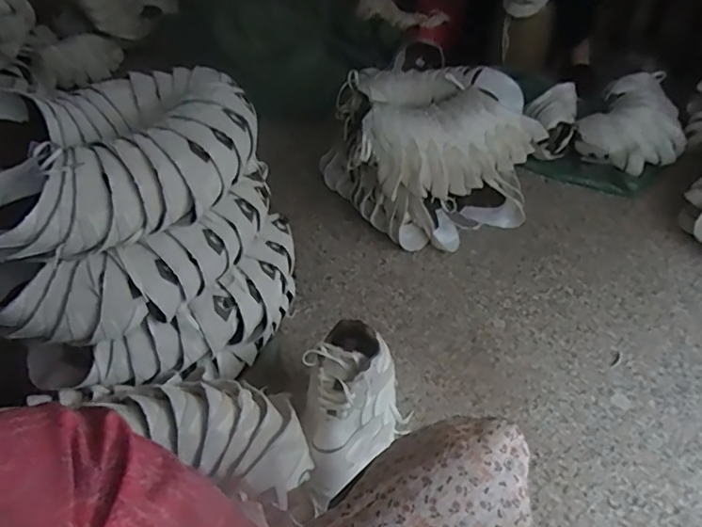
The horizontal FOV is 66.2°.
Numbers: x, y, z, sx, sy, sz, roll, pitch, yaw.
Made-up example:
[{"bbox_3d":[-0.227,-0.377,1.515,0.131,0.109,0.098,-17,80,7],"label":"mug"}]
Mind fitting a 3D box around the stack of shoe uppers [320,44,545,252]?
[{"bbox_3d":[0.225,-0.295,1.309,0.519,0.247,0.439,-19,47,-18],"label":"stack of shoe uppers"}]

